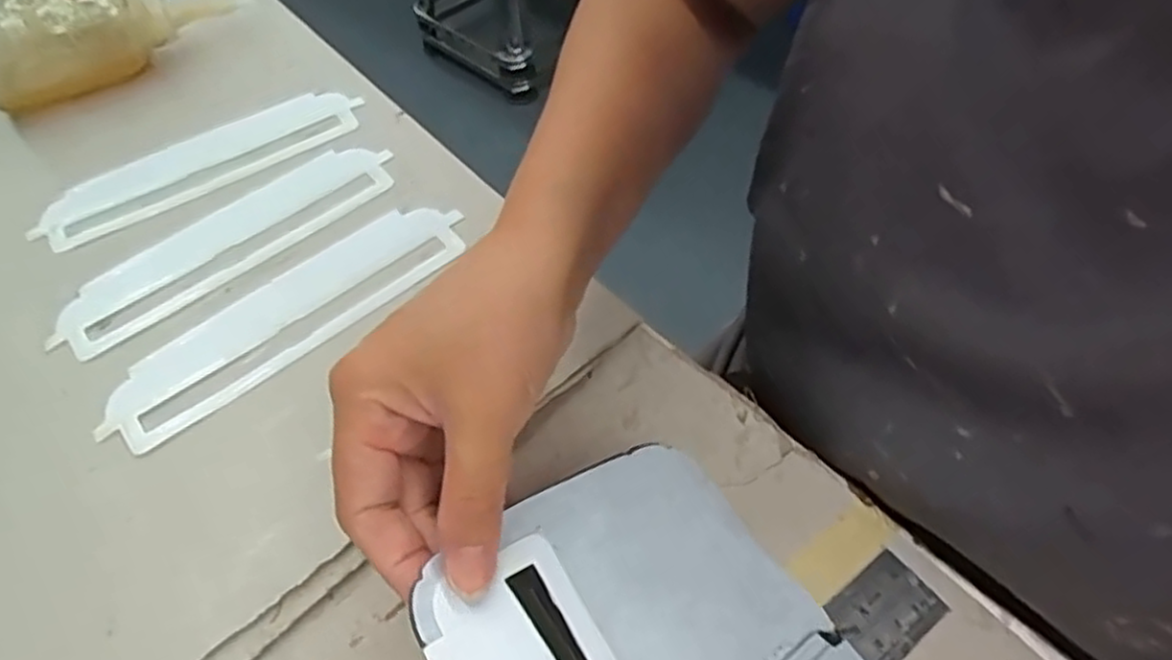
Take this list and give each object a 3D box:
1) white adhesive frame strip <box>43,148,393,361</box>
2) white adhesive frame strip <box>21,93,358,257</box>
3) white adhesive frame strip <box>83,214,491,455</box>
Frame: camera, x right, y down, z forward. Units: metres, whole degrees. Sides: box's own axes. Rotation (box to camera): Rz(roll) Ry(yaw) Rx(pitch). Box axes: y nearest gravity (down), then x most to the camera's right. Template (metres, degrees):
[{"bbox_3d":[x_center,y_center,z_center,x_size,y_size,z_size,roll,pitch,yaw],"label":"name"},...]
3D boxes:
[{"bbox_3d":[-0.192,-0.048,0.393,0.183,0.007,0.055,-36,57,-19],"label":"white adhesive frame strip"},{"bbox_3d":[-0.226,-0.101,0.431,0.186,0.005,0.054,-28,58,-15],"label":"white adhesive frame strip"},{"bbox_3d":[-0.144,-0.008,0.359,0.180,0.006,0.053,-35,60,-20],"label":"white adhesive frame strip"}]

